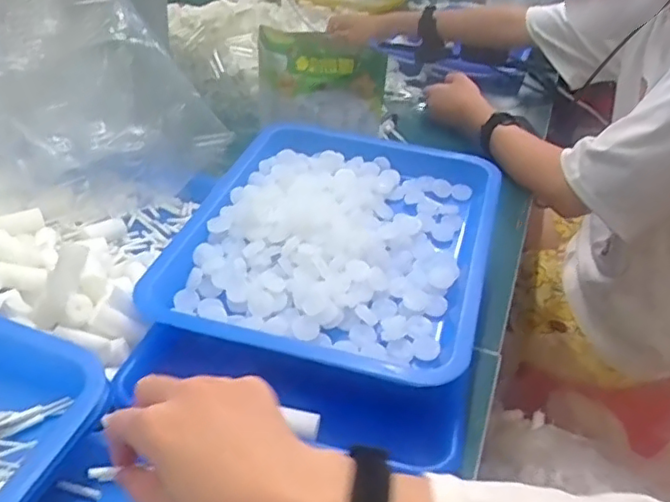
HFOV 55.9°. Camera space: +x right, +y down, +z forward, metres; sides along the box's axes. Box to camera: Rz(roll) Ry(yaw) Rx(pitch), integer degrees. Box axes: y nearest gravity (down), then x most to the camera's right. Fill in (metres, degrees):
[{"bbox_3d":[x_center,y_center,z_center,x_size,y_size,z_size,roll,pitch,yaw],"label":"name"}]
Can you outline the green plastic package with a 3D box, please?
[{"bbox_3d":[-0.020,-0.204,0.786,0.162,0.116,0.025,14,33,13],"label":"green plastic package"}]

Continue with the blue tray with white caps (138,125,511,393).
[{"bbox_3d":[0.005,-0.019,0.582,0.267,0.058,0.314,12,33,10],"label":"blue tray with white caps"}]

